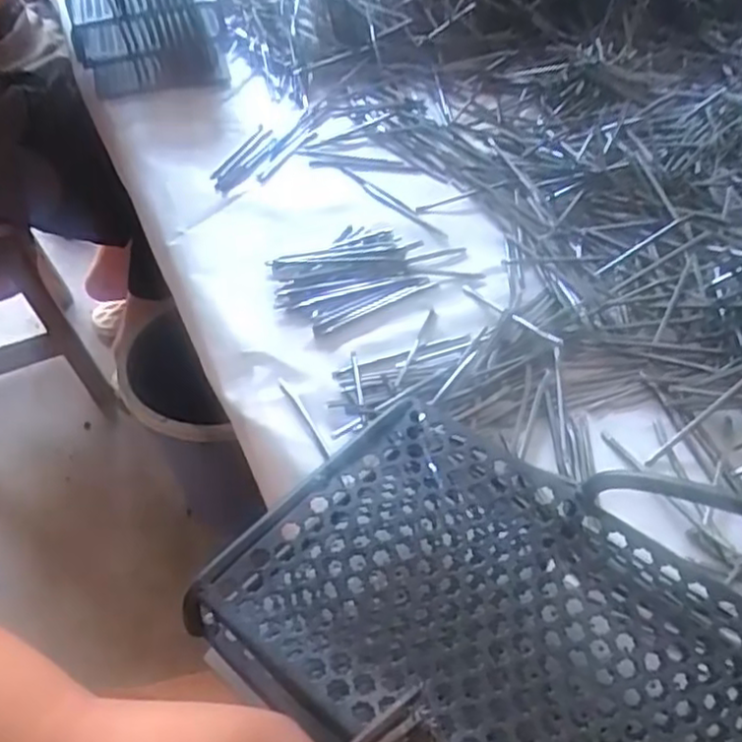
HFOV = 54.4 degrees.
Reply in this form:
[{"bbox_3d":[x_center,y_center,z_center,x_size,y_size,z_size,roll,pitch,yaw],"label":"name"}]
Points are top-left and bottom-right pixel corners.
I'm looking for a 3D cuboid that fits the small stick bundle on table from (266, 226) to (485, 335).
[{"bbox_3d":[-0.002,-0.085,0.587,0.154,0.010,0.097,-22,51,-19],"label":"small stick bundle on table"}]

